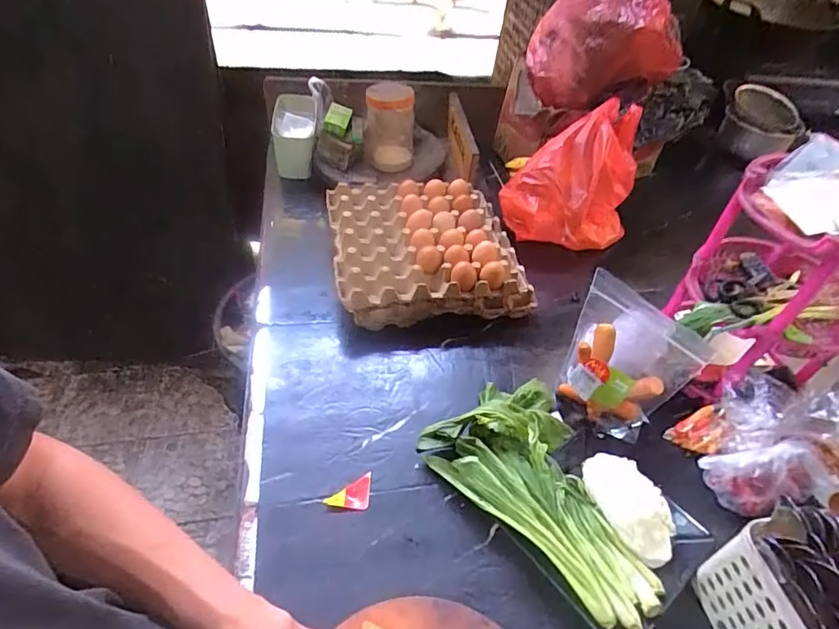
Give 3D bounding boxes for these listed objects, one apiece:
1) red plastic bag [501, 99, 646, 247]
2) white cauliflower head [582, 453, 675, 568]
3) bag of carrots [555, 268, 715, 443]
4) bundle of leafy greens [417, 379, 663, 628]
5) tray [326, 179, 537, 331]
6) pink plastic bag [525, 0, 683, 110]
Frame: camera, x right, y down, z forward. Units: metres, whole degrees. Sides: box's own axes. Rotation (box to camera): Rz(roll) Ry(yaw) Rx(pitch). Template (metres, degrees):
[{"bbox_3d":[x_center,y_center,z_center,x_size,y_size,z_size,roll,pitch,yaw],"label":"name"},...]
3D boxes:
[{"bbox_3d":[0.287,-0.261,0.916,0.229,0.212,0.161,12,47,6],"label":"red plastic bag"},{"bbox_3d":[0.252,0.235,0.590,0.068,0.065,0.130,-13,49,-18],"label":"white cauliflower head"},{"bbox_3d":[0.270,0.074,0.648,0.137,0.218,0.086,14,47,7],"label":"bag of carrots"},{"bbox_3d":[0.170,0.203,0.593,0.196,0.074,0.300,-29,56,-29],"label":"bundle of leafy greens"},{"bbox_3d":[0.010,-0.121,0.863,0.314,0.097,0.305,-5,47,-10],"label":"tray"},{"bbox_3d":[0.370,-0.536,0.973,0.274,0.209,0.221,16,47,9],"label":"pink plastic bag"}]

